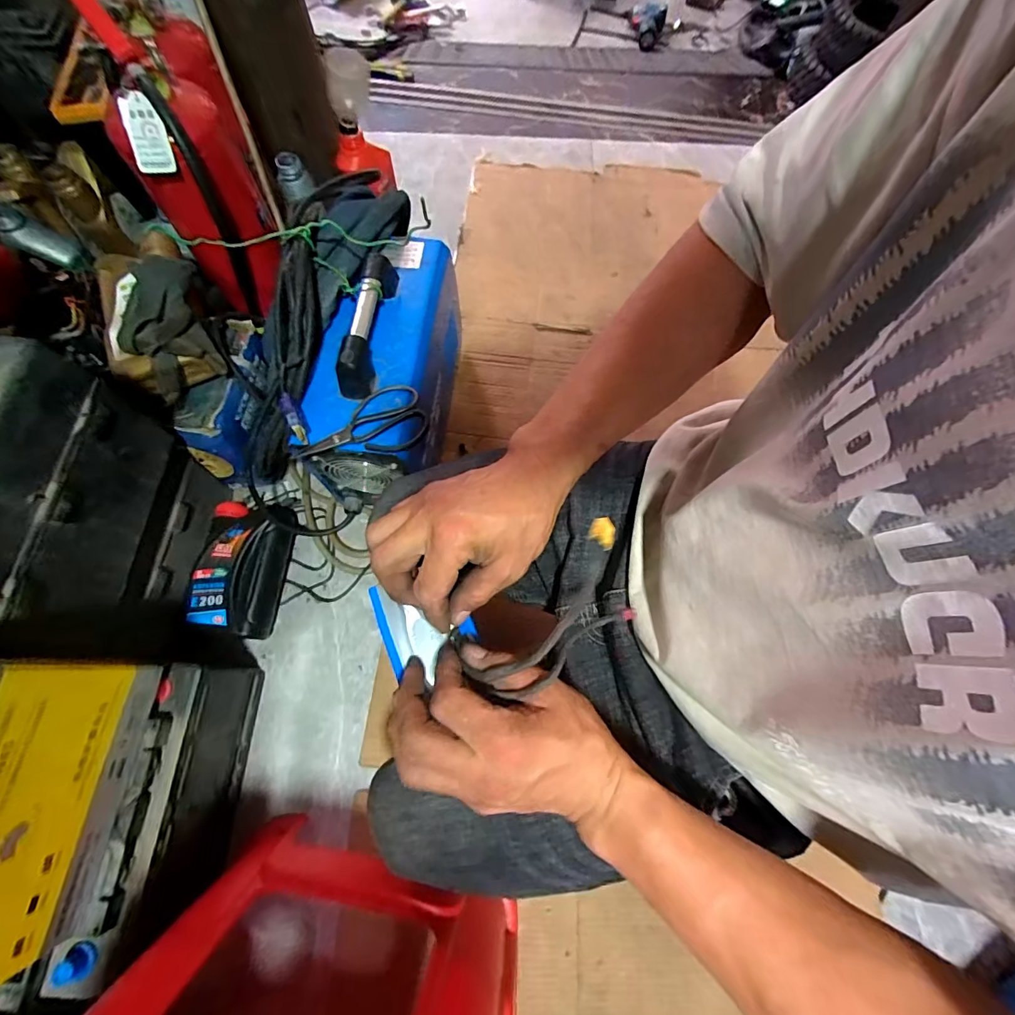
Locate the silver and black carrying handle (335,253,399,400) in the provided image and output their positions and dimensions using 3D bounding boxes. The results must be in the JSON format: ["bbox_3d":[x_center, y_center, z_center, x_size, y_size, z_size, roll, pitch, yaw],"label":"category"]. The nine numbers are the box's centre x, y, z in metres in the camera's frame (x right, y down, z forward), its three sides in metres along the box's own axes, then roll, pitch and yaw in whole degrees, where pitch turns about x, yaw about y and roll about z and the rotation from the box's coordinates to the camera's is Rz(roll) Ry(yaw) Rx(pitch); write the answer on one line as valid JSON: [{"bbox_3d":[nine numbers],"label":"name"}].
[{"bbox_3d":[-0.179,-0.238,0.598,0.037,0.050,0.199,9,71,2],"label":"silver and black carrying handle"}]

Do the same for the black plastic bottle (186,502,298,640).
[{"bbox_3d":[-0.407,0.091,0.727,0.120,0.072,0.206,5,71,1],"label":"black plastic bottle"}]

